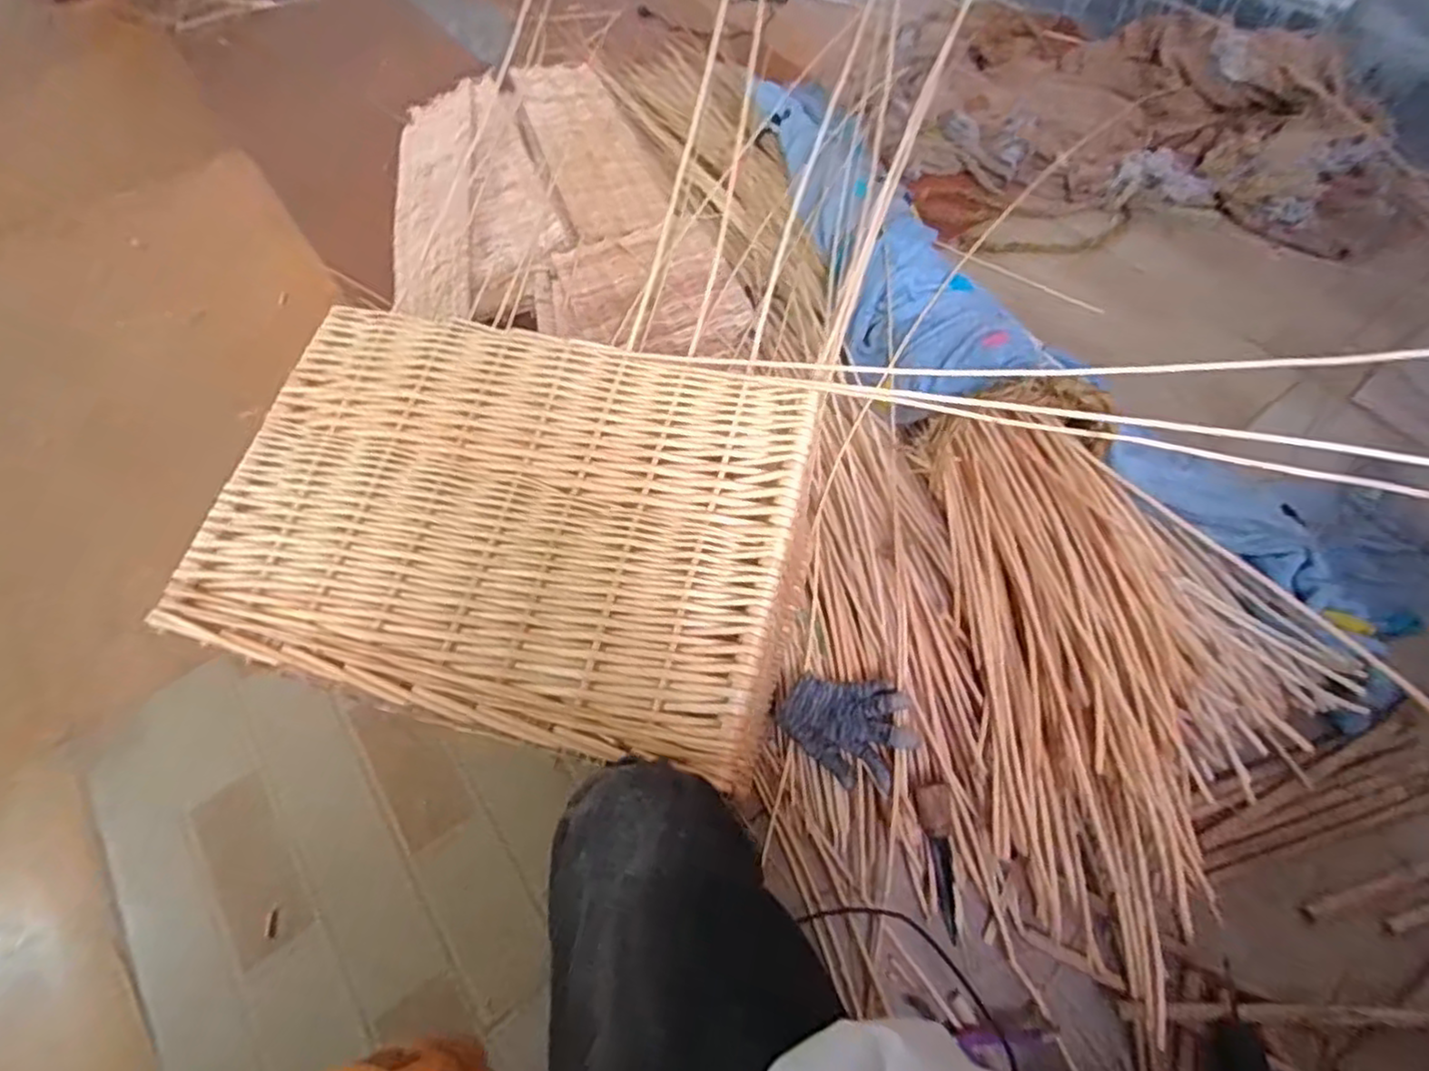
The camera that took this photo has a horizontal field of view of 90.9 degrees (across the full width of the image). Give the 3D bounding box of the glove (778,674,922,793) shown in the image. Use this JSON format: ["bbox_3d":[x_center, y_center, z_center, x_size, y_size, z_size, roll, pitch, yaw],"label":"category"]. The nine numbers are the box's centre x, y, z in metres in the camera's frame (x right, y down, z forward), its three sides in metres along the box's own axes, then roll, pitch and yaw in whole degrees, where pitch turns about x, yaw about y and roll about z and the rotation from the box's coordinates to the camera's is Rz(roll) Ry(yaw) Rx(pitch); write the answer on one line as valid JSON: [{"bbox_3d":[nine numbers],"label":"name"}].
[{"bbox_3d":[0.162,0.220,0.832,0.146,0.046,0.116,37,71,19],"label":"glove"}]

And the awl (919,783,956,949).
[{"bbox_3d":[0.255,0.357,0.778,0.042,0.035,0.158,-4,81,1],"label":"awl"}]

